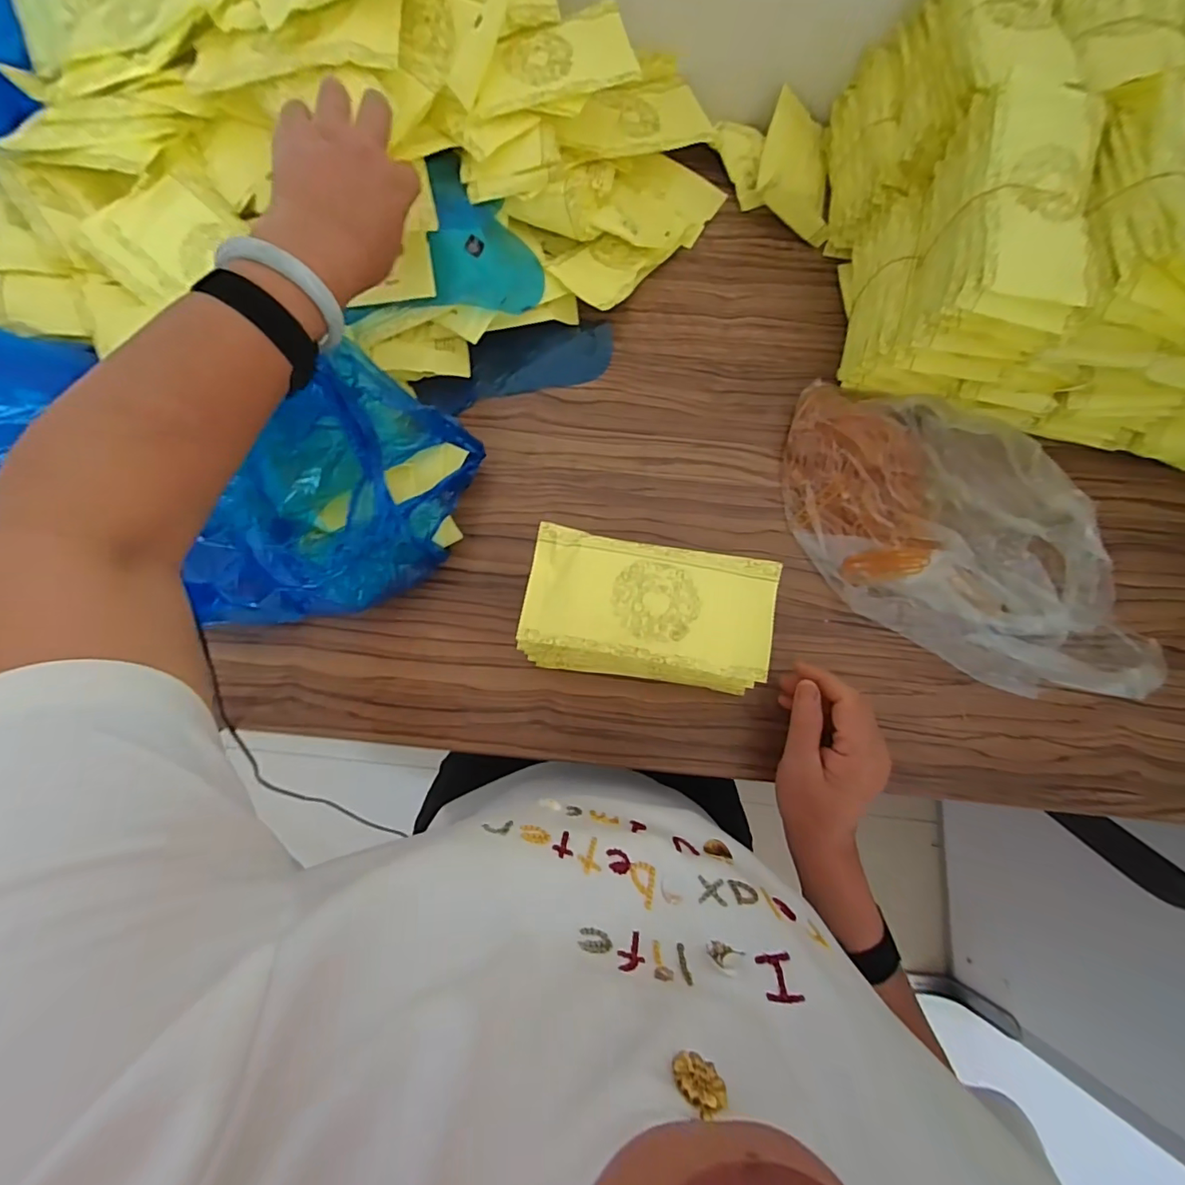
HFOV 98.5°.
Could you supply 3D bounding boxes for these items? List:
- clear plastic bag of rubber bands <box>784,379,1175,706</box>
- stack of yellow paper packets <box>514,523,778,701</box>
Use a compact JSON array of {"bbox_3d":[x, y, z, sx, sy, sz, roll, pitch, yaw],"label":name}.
[{"bbox_3d":[0.314,-0.046,0.430,0.334,0.056,0.188,27,77,6],"label":"clear plastic bag of rubber bands"},{"bbox_3d":[0.039,0.020,0.394,0.172,0.089,0.092,10,76,2],"label":"stack of yellow paper packets"}]

